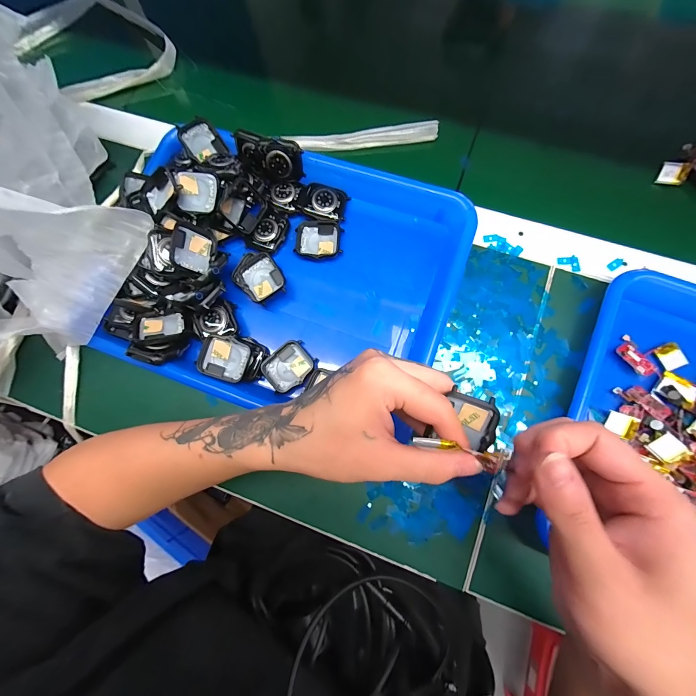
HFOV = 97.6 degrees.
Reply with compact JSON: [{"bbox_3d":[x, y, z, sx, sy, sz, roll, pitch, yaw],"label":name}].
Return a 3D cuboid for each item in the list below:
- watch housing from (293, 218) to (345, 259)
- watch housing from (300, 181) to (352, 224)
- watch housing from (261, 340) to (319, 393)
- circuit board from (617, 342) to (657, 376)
[{"bbox_3d":[-0.029,-0.108,0.305,0.045,0.009,0.037,7,80,6],"label":"watch housing"},{"bbox_3d":[-0.024,-0.146,0.305,0.045,0.007,0.036,17,82,8],"label":"watch housing"},{"bbox_3d":[-0.055,0.017,0.288,0.046,0.012,0.037,-41,79,-3],"label":"watch housing"},{"bbox_3d":[0.249,0.009,0.263,0.019,0.004,0.030,-25,63,-9],"label":"circuit board"}]

